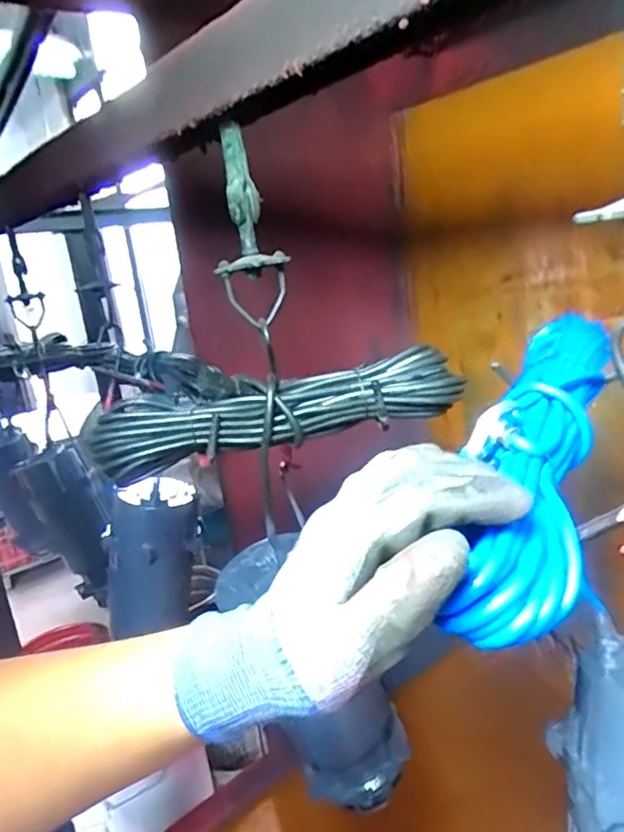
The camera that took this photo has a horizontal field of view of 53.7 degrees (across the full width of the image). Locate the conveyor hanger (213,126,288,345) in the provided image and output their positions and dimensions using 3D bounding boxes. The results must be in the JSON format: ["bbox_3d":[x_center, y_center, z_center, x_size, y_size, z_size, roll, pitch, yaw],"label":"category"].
[{"bbox_3d":[-0.065,-0.185,0.636,0.072,0.196,0.055,-6,8,1],"label":"conveyor hanger"}]

